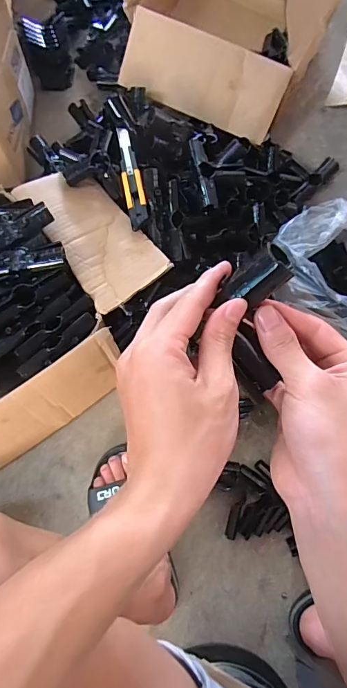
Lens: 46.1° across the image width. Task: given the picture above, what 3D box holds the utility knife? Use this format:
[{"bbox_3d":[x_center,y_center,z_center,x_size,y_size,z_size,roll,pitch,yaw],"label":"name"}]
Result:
[{"bbox_3d":[-0.069,-0.277,0.674,0.031,0.017,0.194,-9,76,-3],"label":"utility knife"}]

